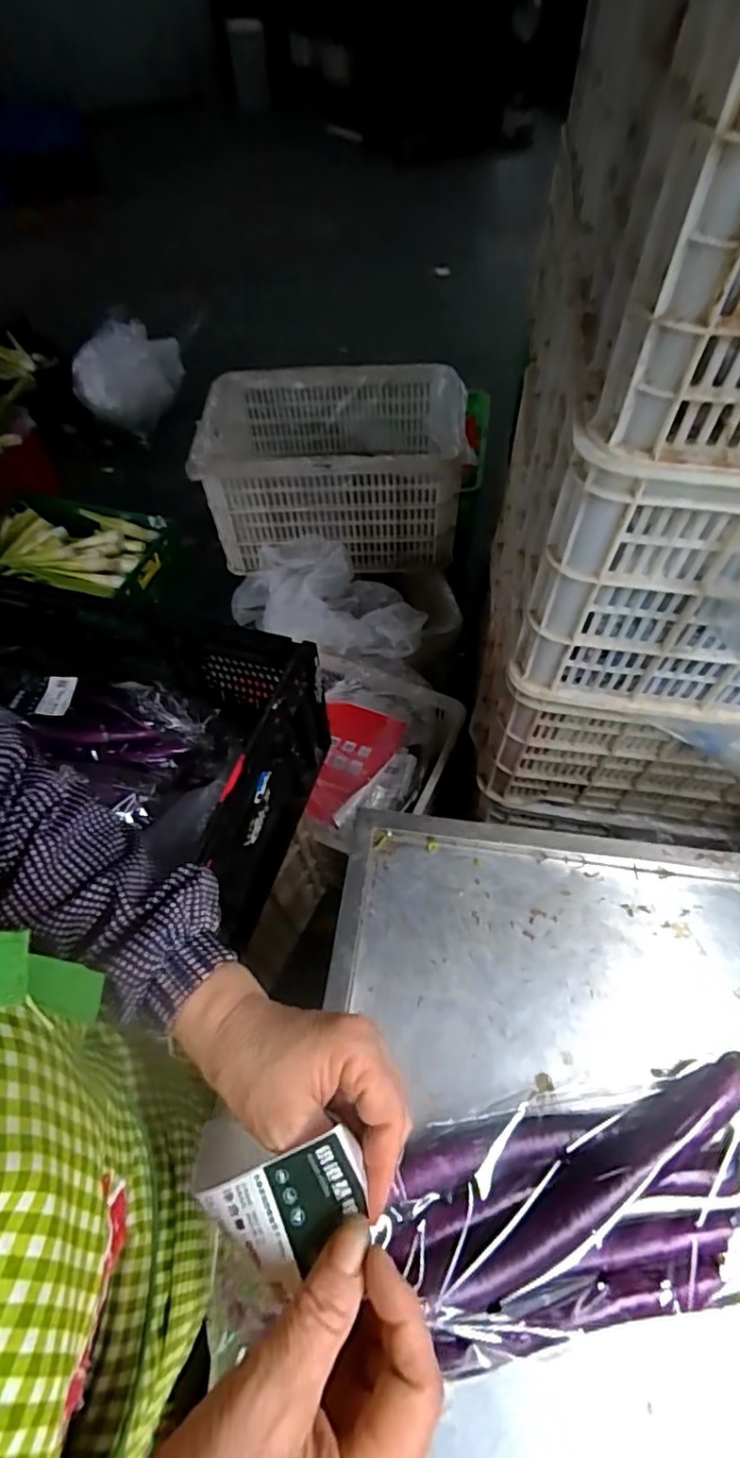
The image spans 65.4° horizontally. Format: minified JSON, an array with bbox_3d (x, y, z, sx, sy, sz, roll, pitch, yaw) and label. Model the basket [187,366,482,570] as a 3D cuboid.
[{"bbox_3d":[-0.082,-0.673,1.514,0.623,0.328,0.454,2,56,3],"label":"basket"}]

